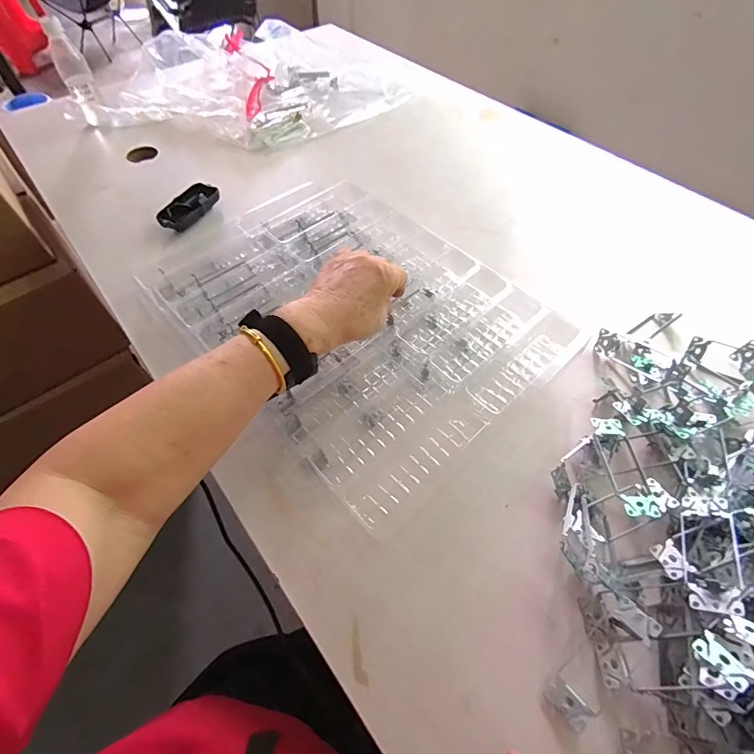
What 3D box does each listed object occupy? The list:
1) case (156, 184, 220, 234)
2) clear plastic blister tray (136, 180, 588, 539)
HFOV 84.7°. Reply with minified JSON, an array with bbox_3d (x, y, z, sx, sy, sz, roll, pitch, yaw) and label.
[{"bbox_3d":[-0.314,-0.283,0.696,0.054,0.032,0.120,17,59,12],"label":"case"},{"bbox_3d":[-0.042,-0.097,0.528,0.342,0.042,0.488,-39,64,-21],"label":"clear plastic blister tray"}]

